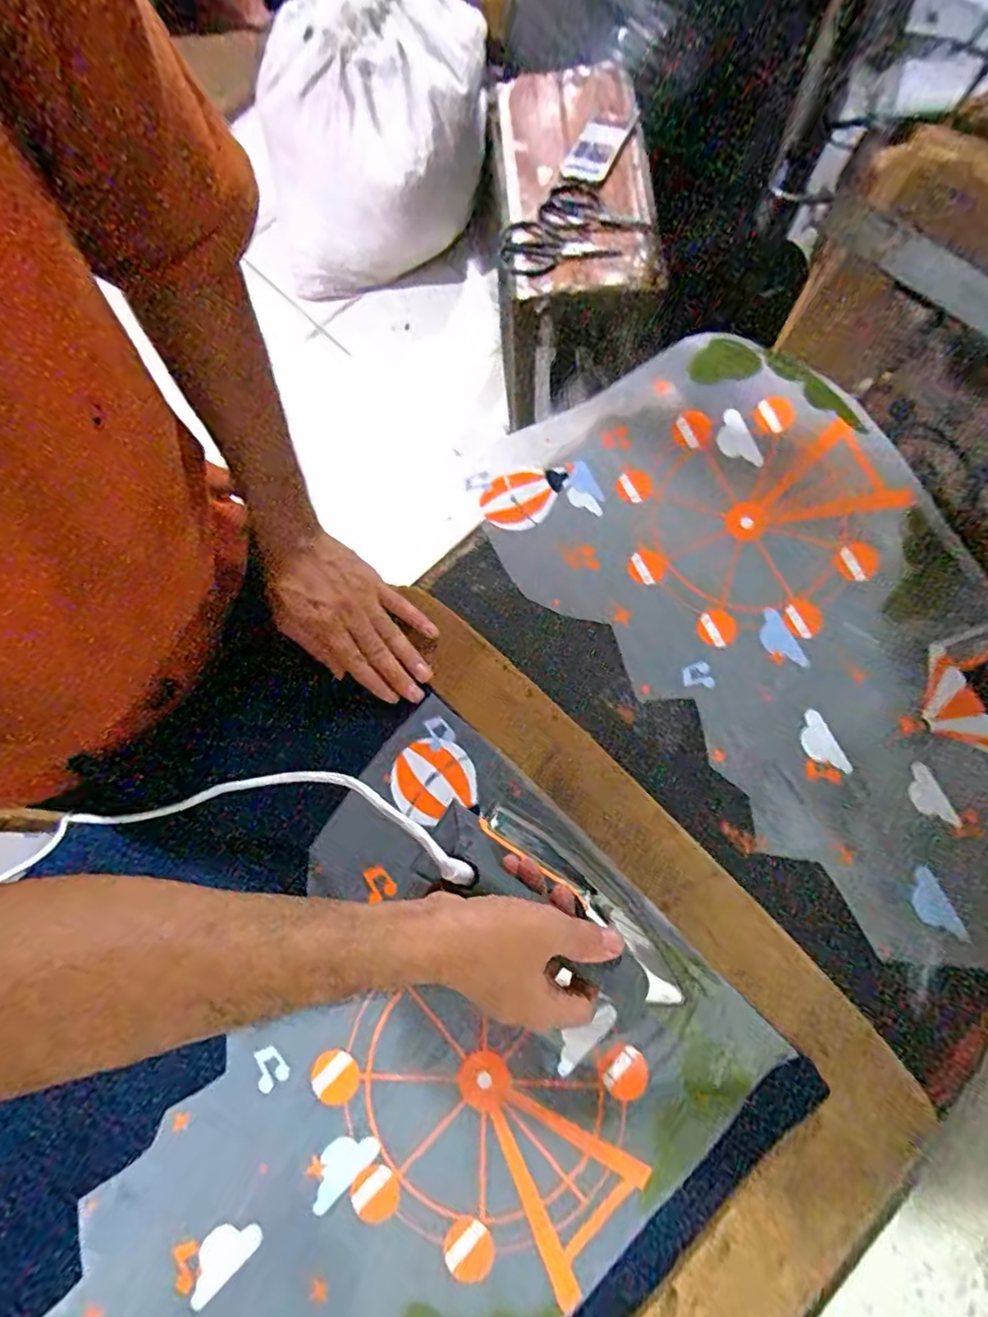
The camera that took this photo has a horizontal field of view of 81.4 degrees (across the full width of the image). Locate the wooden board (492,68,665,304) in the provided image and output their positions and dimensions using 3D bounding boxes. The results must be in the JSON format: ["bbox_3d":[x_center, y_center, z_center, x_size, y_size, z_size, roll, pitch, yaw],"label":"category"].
[{"bbox_3d":[0.127,-0.782,0.935,0.251,0.037,0.465,-3,75,2],"label":"wooden board"}]

